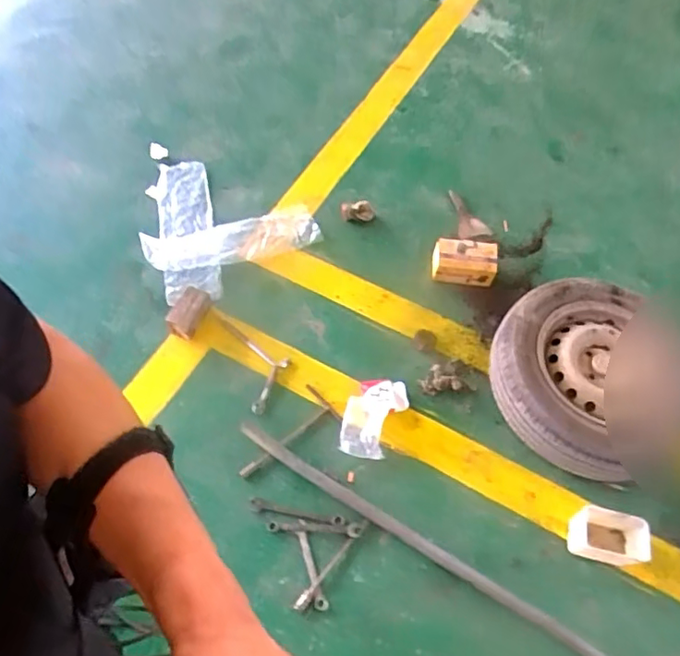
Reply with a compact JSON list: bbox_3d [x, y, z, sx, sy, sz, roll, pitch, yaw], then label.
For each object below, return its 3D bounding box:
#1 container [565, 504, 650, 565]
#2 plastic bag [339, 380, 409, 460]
[{"bbox_3d":[0.640,0.493,1.388,0.159,0.098,0.120,11,57,3],"label":"container"},{"bbox_3d":[0.088,0.225,1.507,0.144,0.046,0.217,18,58,7],"label":"plastic bag"}]

